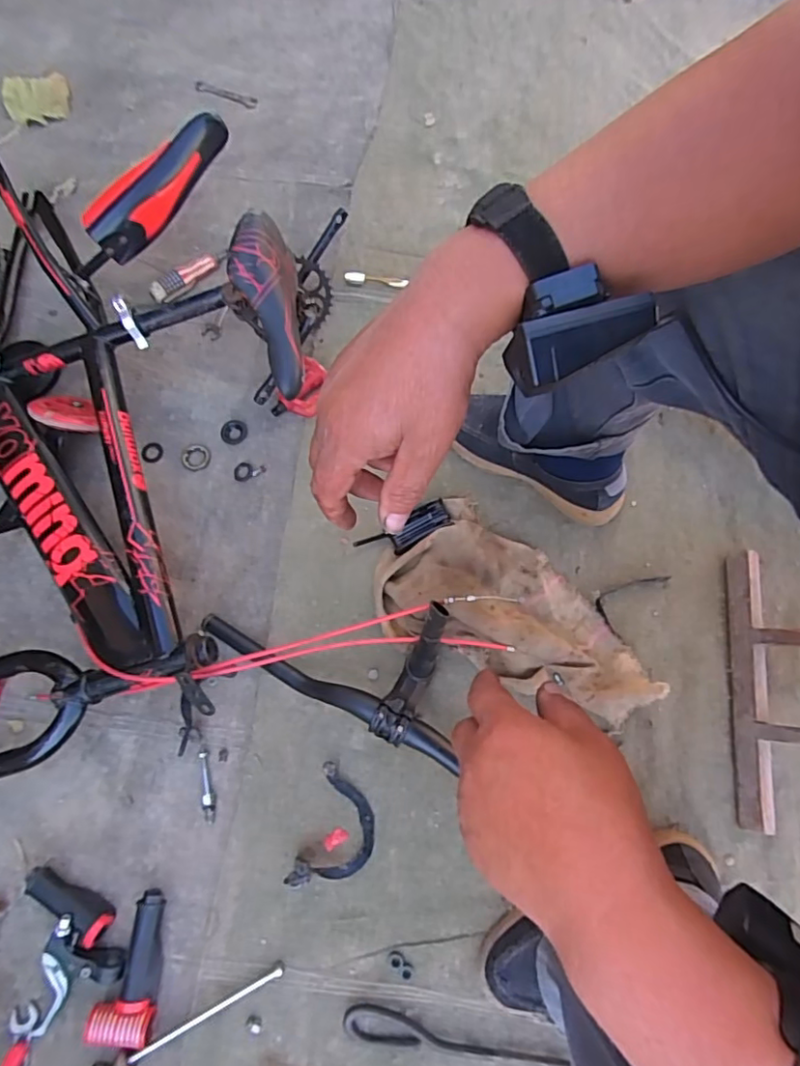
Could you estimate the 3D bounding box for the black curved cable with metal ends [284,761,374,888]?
[{"bbox_3d":[-0.068,0.334,0.639,0.079,0.025,0.127,16,73,6],"label":"black curved cable with metal ends"}]

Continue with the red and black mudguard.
[{"bbox_3d":[-0.342,-0.459,0.782,0.044,0.071,0.281,44,90,13],"label":"red and black mudguard"}]

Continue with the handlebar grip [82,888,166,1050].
[{"bbox_3d":[-0.274,0.456,0.597,0.063,0.031,0.133,12,73,4],"label":"handlebar grip"}]

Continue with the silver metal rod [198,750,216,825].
[{"bbox_3d":[-0.223,0.295,0.665,0.014,0.010,0.080,-12,72,-3],"label":"silver metal rod"}]

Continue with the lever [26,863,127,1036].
[{"bbox_3d":[-0.363,0.428,0.607,0.097,0.034,0.138,-31,74,-9],"label":"lever"}]

